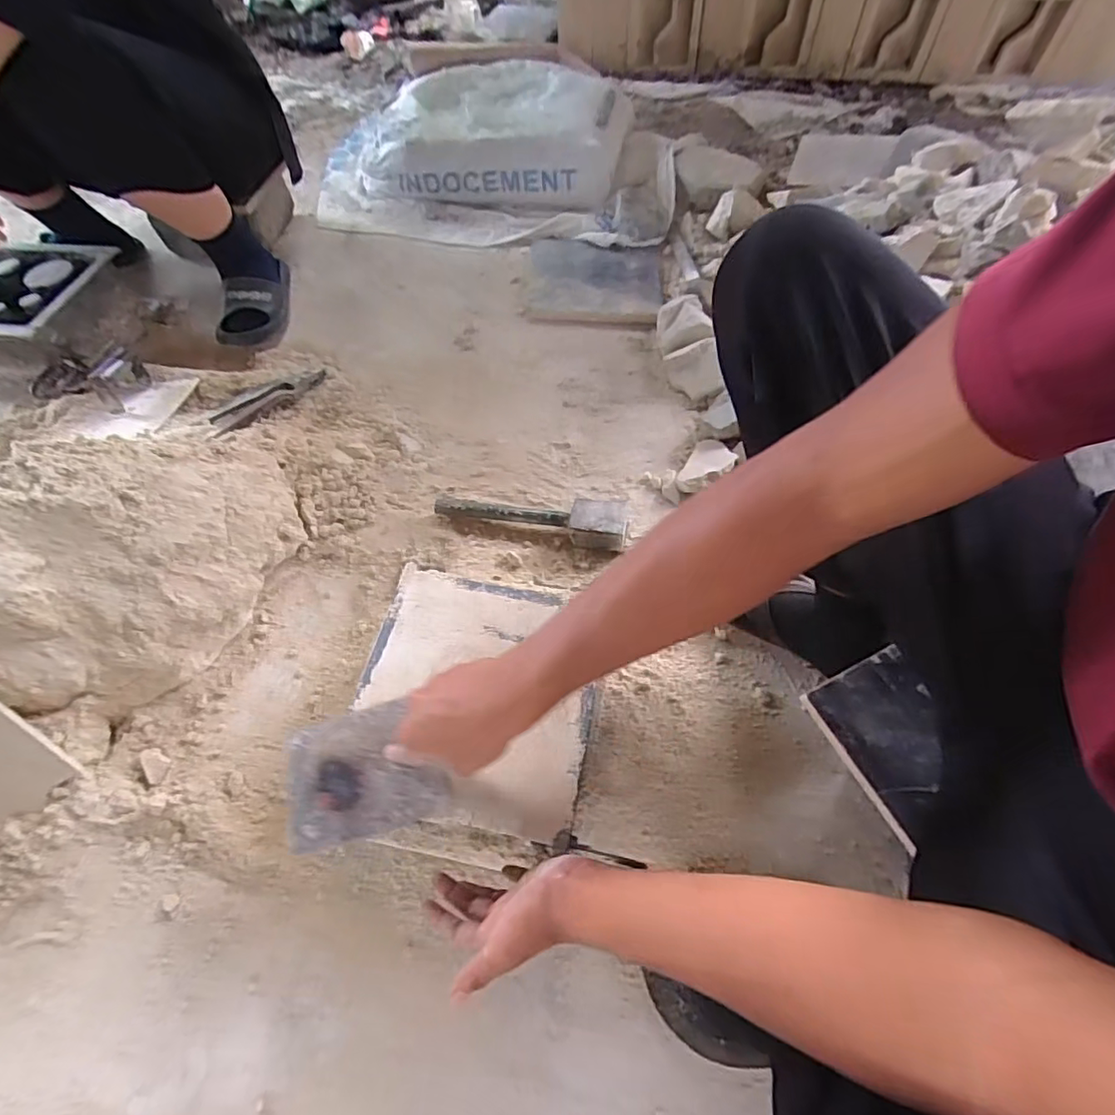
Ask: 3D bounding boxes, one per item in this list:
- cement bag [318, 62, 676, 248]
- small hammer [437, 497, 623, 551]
[{"bbox_3d":[-0.143,-0.886,1.213,0.772,0.144,0.503,-3,60,4],"label":"cement bag"},{"bbox_3d":[-0.036,-0.055,0.772,0.261,0.041,0.057,6,61,9],"label":"small hammer"}]

